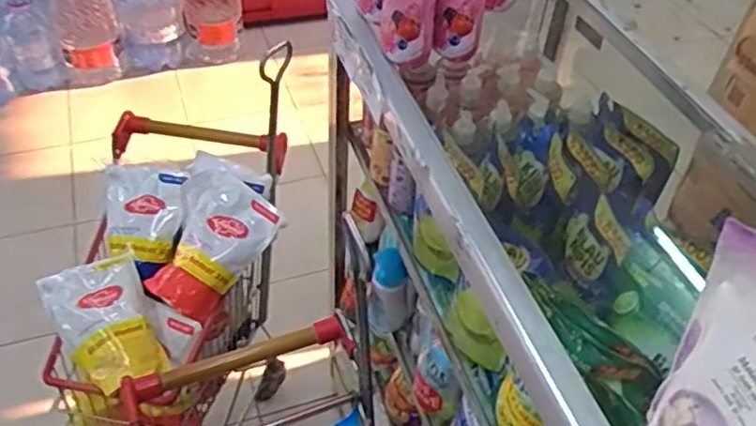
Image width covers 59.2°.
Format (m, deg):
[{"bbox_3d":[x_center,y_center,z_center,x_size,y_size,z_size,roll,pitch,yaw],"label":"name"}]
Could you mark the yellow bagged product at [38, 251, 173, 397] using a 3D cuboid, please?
[{"bbox_3d":[-0.464,0.192,1.151,0.151,0.073,0.246,-25,52,-26],"label":"yellow bagged product"}]

